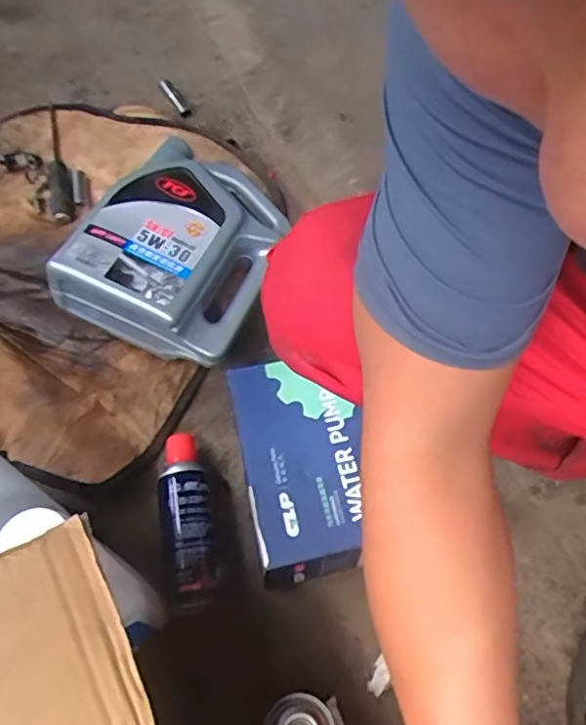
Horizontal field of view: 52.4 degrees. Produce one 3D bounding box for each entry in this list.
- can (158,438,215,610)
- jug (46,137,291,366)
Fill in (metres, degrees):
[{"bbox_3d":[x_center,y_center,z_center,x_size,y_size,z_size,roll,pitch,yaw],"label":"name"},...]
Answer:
[{"bbox_3d":[-0.114,0.170,0.653,0.050,0.065,0.188,-10,63,-7],"label":"can"},{"bbox_3d":[-0.125,-0.167,0.754,0.210,0.102,0.306,22,64,10],"label":"jug"}]

